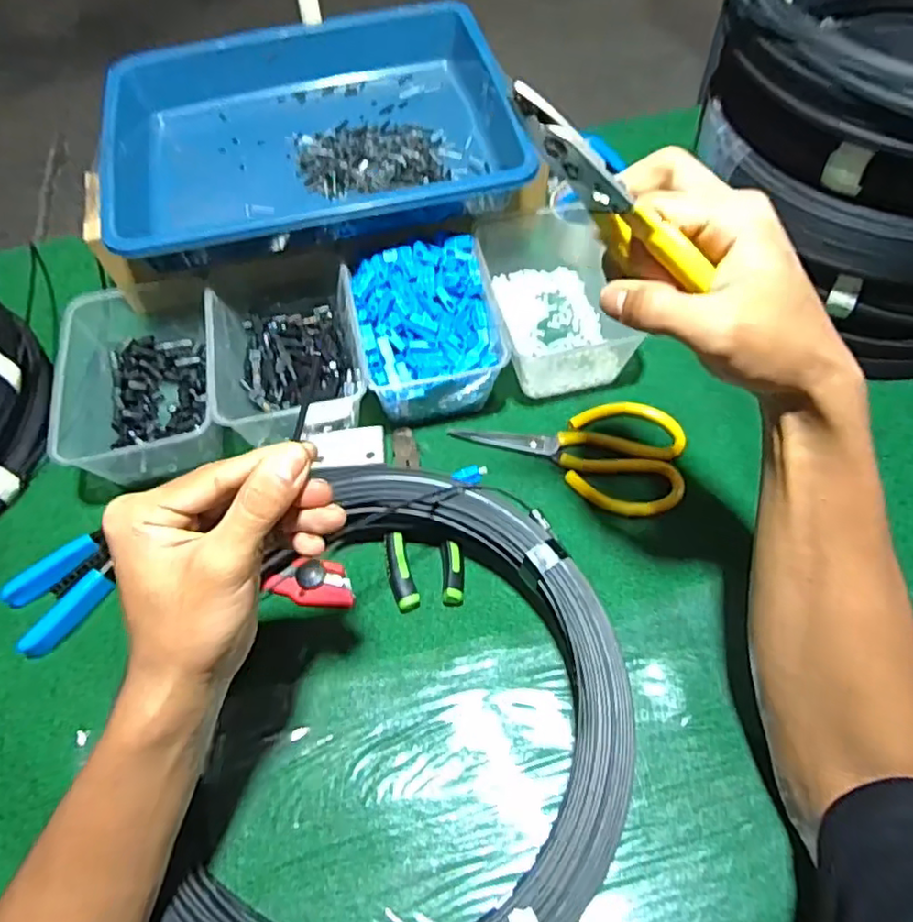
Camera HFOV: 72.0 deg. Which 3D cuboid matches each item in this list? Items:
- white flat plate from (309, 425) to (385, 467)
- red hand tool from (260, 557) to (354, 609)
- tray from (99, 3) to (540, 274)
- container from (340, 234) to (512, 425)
[{"bbox_3d":[-0.087,-0.011,0.505,0.058,0.008,0.039,-8,58,-1],"label":"white flat plate"},{"bbox_3d":[-0.109,0.090,0.464,0.065,0.014,0.033,0,58,4],"label":"red hand tool"},{"bbox_3d":[-0.129,-0.297,0.572,0.344,0.067,0.264,-13,58,-4],"label":"tray"},{"bbox_3d":[-0.026,-0.115,0.547,0.118,0.083,0.143,-15,58,-5],"label":"container"}]

